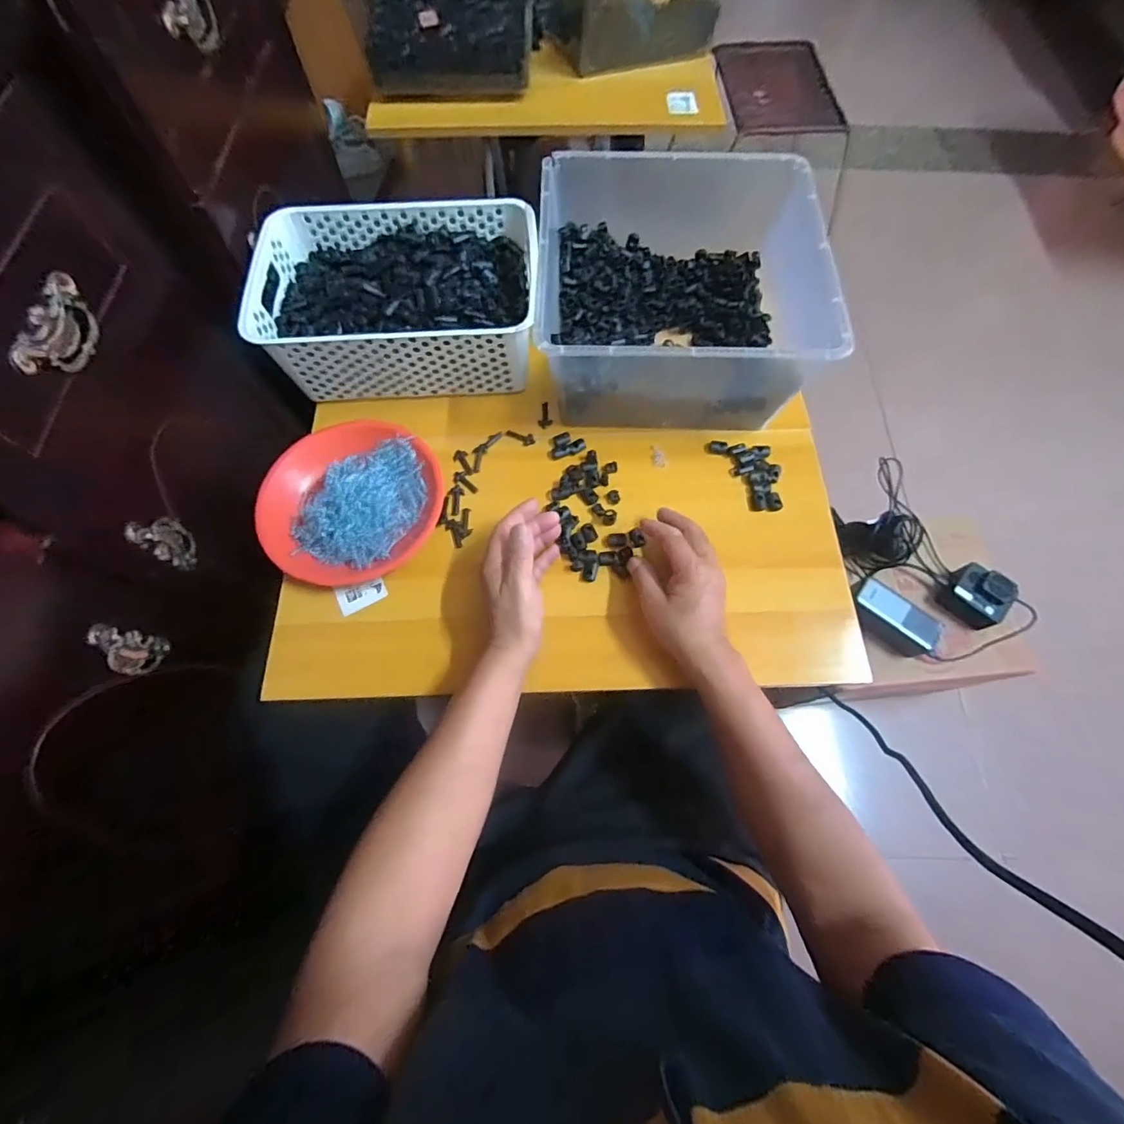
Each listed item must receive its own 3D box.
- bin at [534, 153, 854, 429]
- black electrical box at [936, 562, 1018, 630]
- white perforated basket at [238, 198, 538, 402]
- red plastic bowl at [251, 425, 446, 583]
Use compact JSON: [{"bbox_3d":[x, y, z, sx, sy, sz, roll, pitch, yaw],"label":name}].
[{"bbox_3d":[0.128,-0.294,0.578,0.288,0.141,0.273,3,68,1],"label":"bin"},{"bbox_3d":[0.643,0.052,0.776,0.080,0.051,0.075,39,73,14],"label":"black electrical box"},{"bbox_3d":[-0.191,-0.309,0.601,0.291,0.108,0.206,-3,68,-2],"label":"white perforated basket"},{"bbox_3d":[-0.226,-0.064,0.541,0.192,0.042,0.163,-20,69,-8],"label":"red plastic bowl"}]

